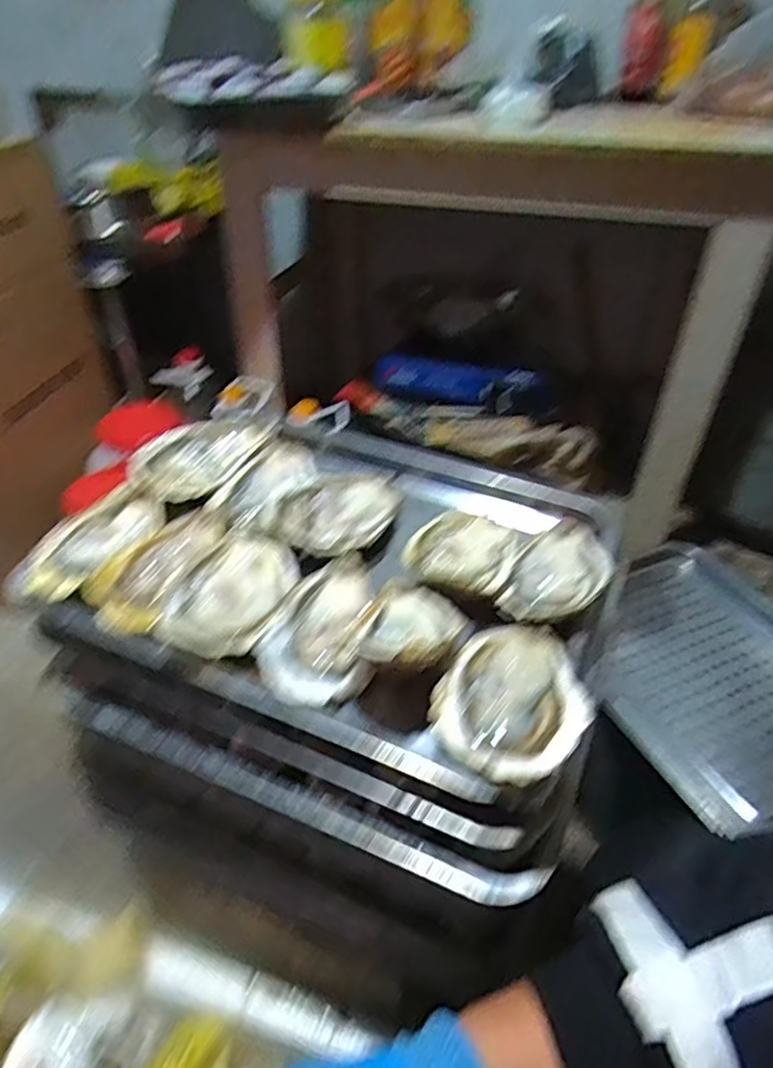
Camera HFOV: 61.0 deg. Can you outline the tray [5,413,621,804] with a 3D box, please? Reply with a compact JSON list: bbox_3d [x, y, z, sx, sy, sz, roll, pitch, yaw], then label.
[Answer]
[{"bbox_3d":[-0.034,0.009,0.502,0.399,0.051,0.312,16,41,19],"label":"tray"}]

